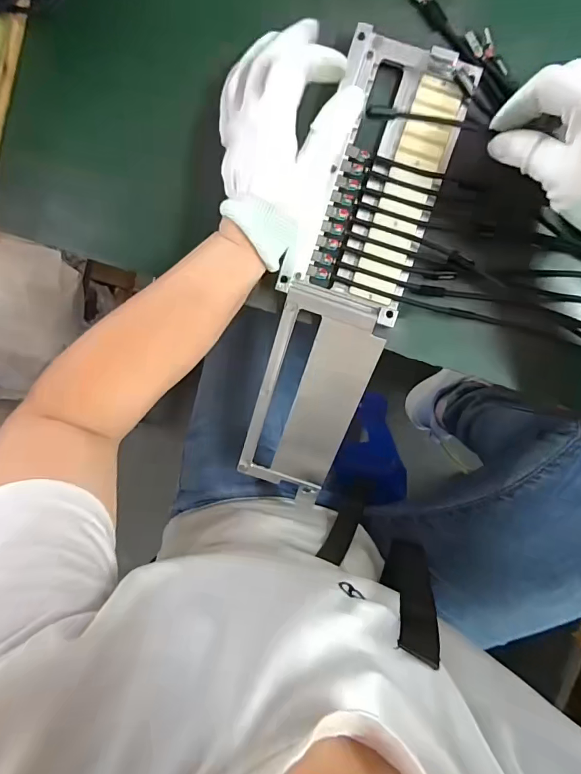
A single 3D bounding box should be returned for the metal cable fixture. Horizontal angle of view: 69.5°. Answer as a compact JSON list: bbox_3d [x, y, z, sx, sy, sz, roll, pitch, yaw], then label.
[{"bbox_3d":[0.039,-0.073,0.355,0.097,0.047,0.384,17,107,1],"label":"metal cable fixture"}]

